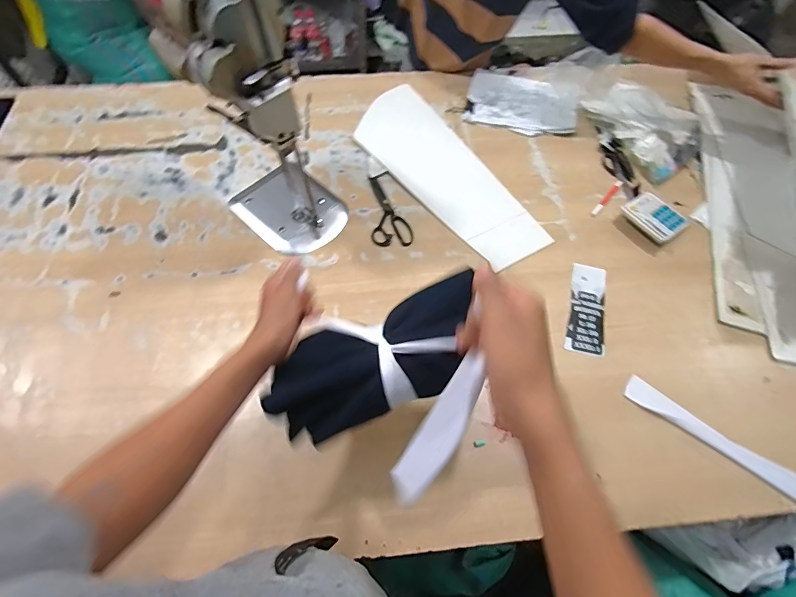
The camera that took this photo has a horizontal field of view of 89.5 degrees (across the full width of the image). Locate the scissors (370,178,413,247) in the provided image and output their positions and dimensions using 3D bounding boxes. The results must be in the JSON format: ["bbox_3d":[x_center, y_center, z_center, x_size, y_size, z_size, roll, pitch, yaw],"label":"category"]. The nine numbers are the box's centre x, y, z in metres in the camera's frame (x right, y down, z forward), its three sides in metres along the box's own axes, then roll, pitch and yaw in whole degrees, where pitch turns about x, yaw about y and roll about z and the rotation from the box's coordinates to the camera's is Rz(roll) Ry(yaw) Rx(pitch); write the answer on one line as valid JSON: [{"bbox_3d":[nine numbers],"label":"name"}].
[{"bbox_3d":[-0.017,-0.207,0.938,0.089,0.009,0.200,-2,62,-2],"label":"scissors"}]

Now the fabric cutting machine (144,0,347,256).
[{"bbox_3d":[-0.244,-0.330,0.692,0.218,0.530,0.231,-22,65,-12],"label":"fabric cutting machine"}]

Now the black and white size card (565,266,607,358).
[{"bbox_3d":[0.388,0.020,0.821,0.072,0.009,0.205,15,62,7],"label":"black and white size card"}]

